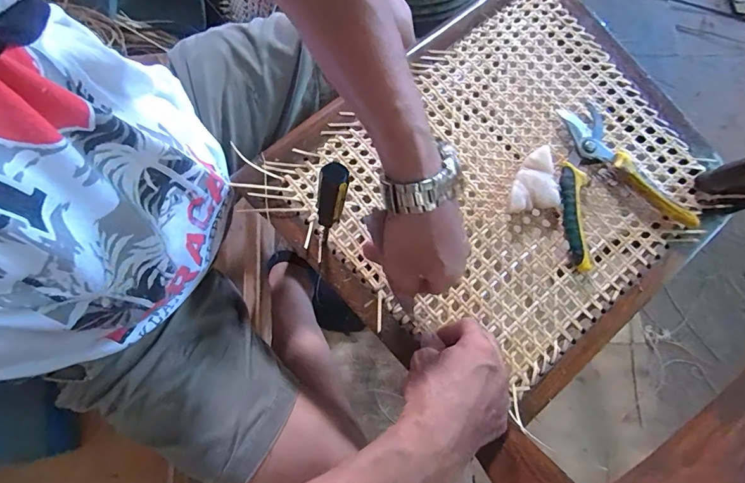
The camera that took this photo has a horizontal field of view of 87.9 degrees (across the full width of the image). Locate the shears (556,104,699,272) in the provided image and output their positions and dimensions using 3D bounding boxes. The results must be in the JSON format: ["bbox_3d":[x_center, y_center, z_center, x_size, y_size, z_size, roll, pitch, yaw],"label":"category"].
[{"bbox_3d":[0.245,-0.068,0.425,0.131,0.020,0.169,-24,78,-6],"label":"shears"}]

